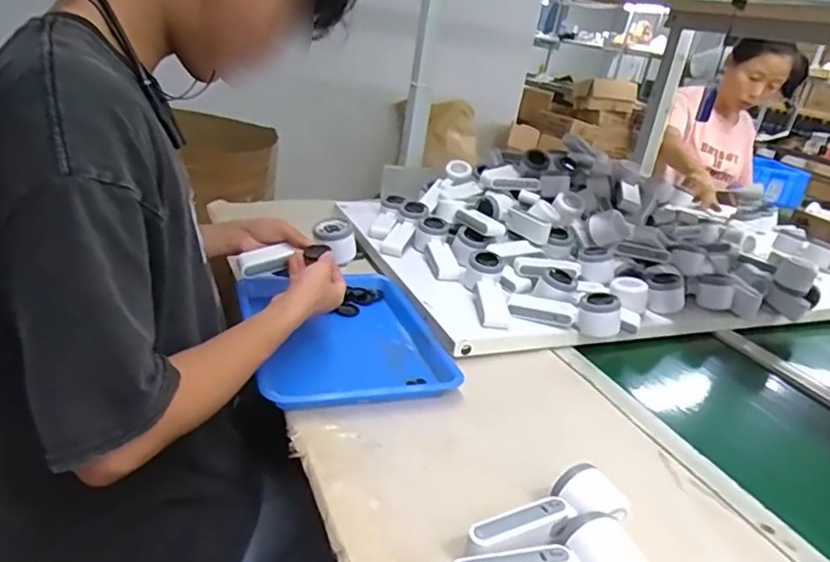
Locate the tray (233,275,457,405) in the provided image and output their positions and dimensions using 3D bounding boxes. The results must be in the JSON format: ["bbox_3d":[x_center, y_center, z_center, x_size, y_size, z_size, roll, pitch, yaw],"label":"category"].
[{"bbox_3d":[-0.103,0.059,0.830,0.246,0.042,0.319,-3,28,-21],"label":"tray"}]

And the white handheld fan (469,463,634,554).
[{"bbox_3d":[0.116,0.215,0.541,0.168,0.050,0.060,0,25,-22],"label":"white handheld fan"}]

